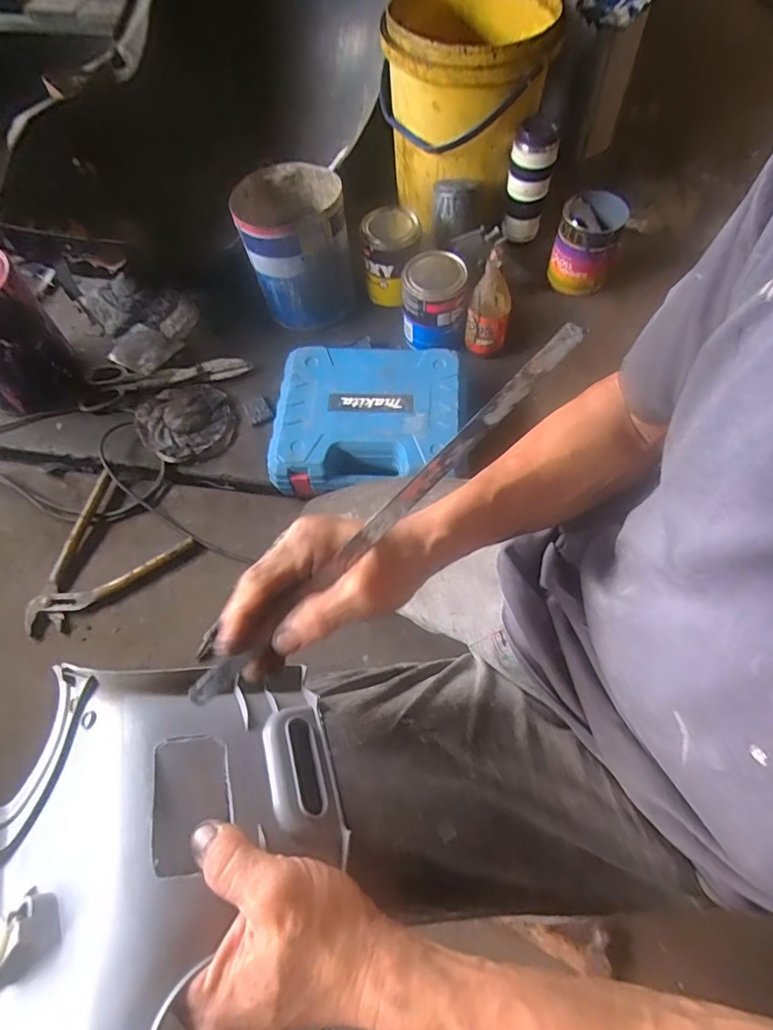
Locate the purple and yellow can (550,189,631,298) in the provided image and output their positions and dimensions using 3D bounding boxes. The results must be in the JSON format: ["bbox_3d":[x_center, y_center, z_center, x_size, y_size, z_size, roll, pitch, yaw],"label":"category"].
[{"bbox_3d":[0.347,-0.473,0.896,0.103,0.119,0.117,22,68,12],"label":"purple and yellow can"}]

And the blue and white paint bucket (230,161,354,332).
[{"bbox_3d":[-0.150,-0.448,0.874,0.160,0.197,0.160,-1,66,2],"label":"blue and white paint bucket"}]

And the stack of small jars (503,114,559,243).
[{"bbox_3d":[0.246,-0.573,0.903,0.072,0.173,0.058,12,67,8],"label":"stack of small jars"}]

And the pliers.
[{"bbox_3d":[-0.431,0.052,0.746,0.236,0.019,0.178,-39,70,-14],"label":"pliers"}]

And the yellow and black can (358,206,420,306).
[{"bbox_3d":[0.008,-0.453,0.907,0.097,0.121,0.108,-1,66,2],"label":"yellow and black can"}]

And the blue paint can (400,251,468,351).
[{"bbox_3d":[0.078,-0.346,0.850,0.100,0.114,0.107,4,66,4],"label":"blue paint can"}]

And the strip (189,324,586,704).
[{"bbox_3d":[0.002,-0.002,0.292,0.297,0.009,0.012,-44,70,-1],"label":"strip"}]

